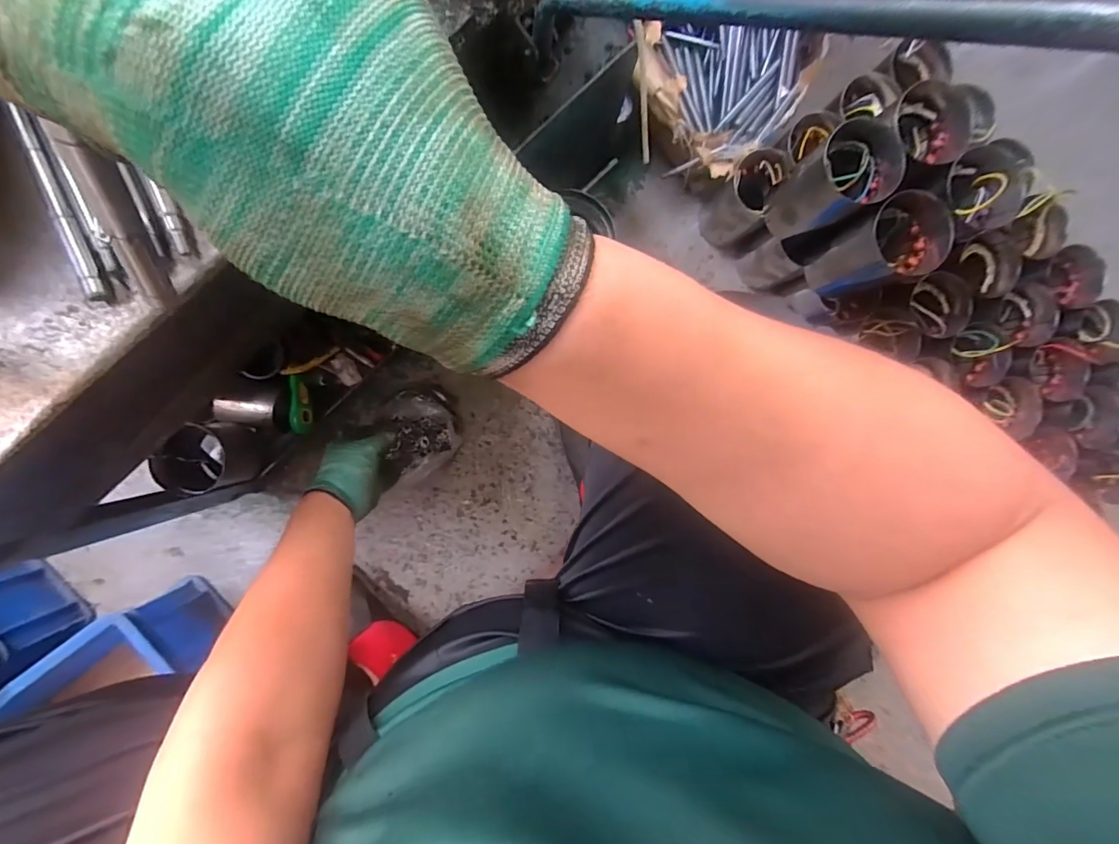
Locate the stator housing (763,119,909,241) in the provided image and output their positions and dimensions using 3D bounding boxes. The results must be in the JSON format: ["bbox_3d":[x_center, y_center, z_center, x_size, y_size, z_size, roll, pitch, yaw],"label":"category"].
[{"bbox_3d":[0.329,-0.290,0.582,0.095,0.119,0.092,-24,93,-3],"label":"stator housing"}]

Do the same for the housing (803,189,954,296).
[{"bbox_3d":[0.386,-0.214,0.585,0.109,0.105,0.101,-24,93,-3],"label":"housing"}]

